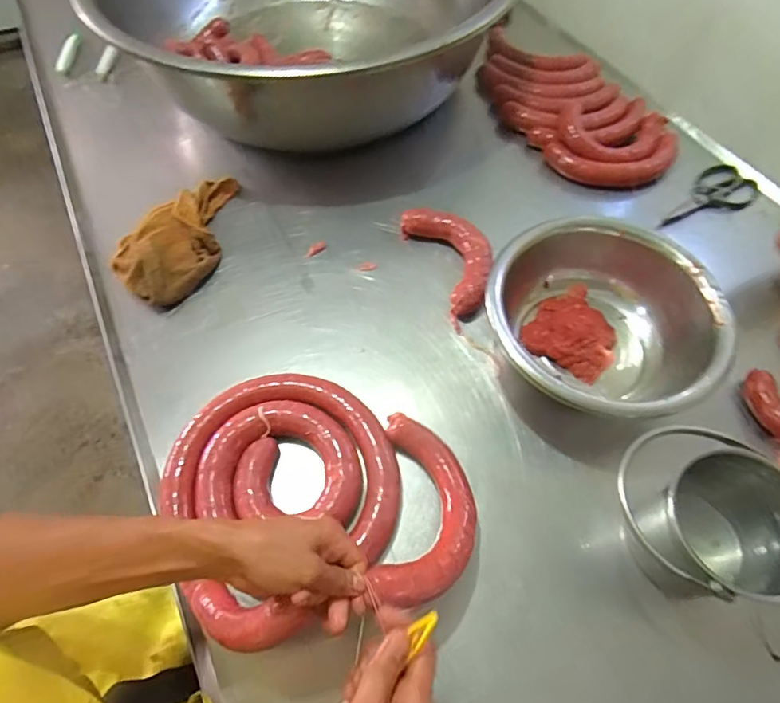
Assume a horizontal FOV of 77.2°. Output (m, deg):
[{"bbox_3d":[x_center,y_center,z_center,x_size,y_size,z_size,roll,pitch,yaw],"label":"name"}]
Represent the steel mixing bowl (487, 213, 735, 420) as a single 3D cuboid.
[{"bbox_3d":[0.278,-0.027,0.648,0.267,0.119,0.273,0,60,0],"label":"steel mixing bowl"}]

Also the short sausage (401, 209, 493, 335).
[{"bbox_3d":[0.101,-0.148,0.752,0.108,0.041,0.207,-22,62,-13],"label":"short sausage"}]

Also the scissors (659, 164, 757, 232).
[{"bbox_3d":[0.543,-0.259,0.836,0.205,0.019,0.089,-28,64,-16],"label":"scissors"}]

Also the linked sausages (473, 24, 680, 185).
[{"bbox_3d":[0.360,-0.461,0.935,0.241,0.049,0.399,-28,63,-16],"label":"linked sausages"}]

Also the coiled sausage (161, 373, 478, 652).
[{"bbox_3d":[-0.078,0.132,0.533,0.297,0.110,0.293,-18,65,-11],"label":"coiled sausage"}]

